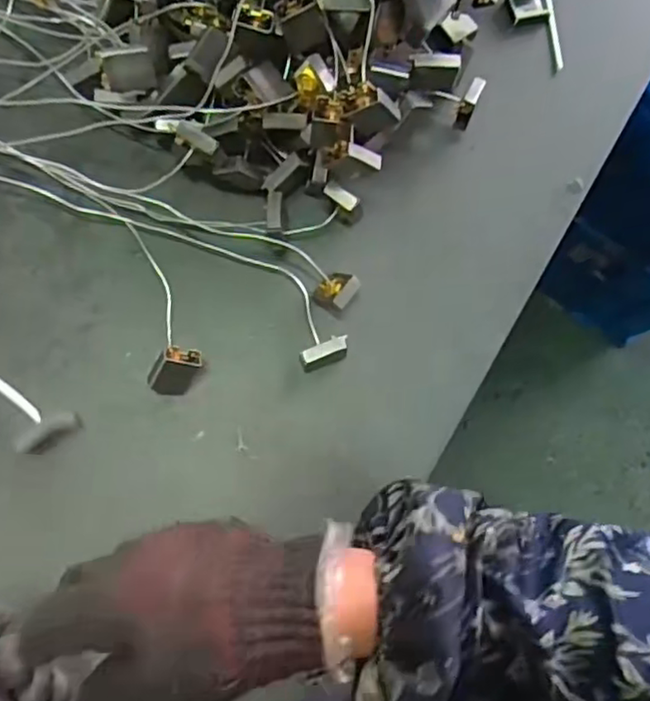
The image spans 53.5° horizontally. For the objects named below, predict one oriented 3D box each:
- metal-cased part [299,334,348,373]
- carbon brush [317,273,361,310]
[{"bbox_3d":[0.000,0.003,0.471,0.036,0.026,0.015,-25,84,-8],"label":"metal-cased part"},{"bbox_3d":[0.010,-0.045,0.477,0.025,0.025,0.025,43,81,3],"label":"carbon brush"}]

